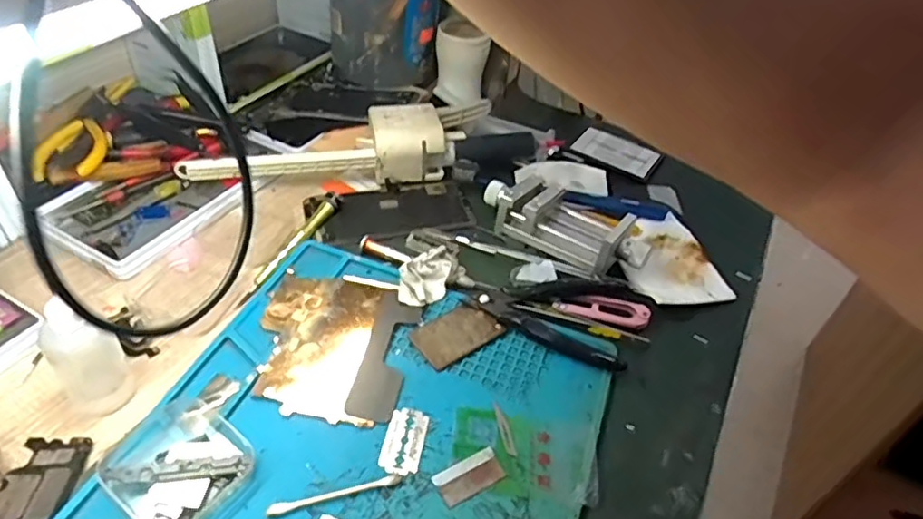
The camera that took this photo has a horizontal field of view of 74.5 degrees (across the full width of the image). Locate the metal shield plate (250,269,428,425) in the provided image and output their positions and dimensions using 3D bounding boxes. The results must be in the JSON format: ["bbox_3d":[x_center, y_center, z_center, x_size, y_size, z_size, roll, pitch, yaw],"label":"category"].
[{"bbox_3d":[-0.085,0.055,0.402,0.097,0.005,0.110,9,43,2],"label":"metal shield plate"}]

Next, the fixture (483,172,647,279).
[{"bbox_3d":[0.085,-0.031,0.493,0.138,0.034,0.064,29,47,21],"label":"fixture"}]

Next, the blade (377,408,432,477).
[{"bbox_3d":[-0.033,0.106,0.357,0.024,0.004,0.042,11,43,4],"label":"blade"}]

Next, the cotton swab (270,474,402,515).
[{"bbox_3d":[-0.068,0.126,0.329,0.071,0.004,0.006,-9,45,-17],"label":"cotton swab"}]

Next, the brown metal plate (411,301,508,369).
[{"bbox_3d":[-0.004,0.051,0.421,0.057,0.004,0.035,-29,55,-26],"label":"brown metal plate"}]

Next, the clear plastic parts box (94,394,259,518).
[{"bbox_3d":[-0.151,0.109,0.327,0.075,0.018,0.063,31,48,23],"label":"clear plastic parts box"}]

